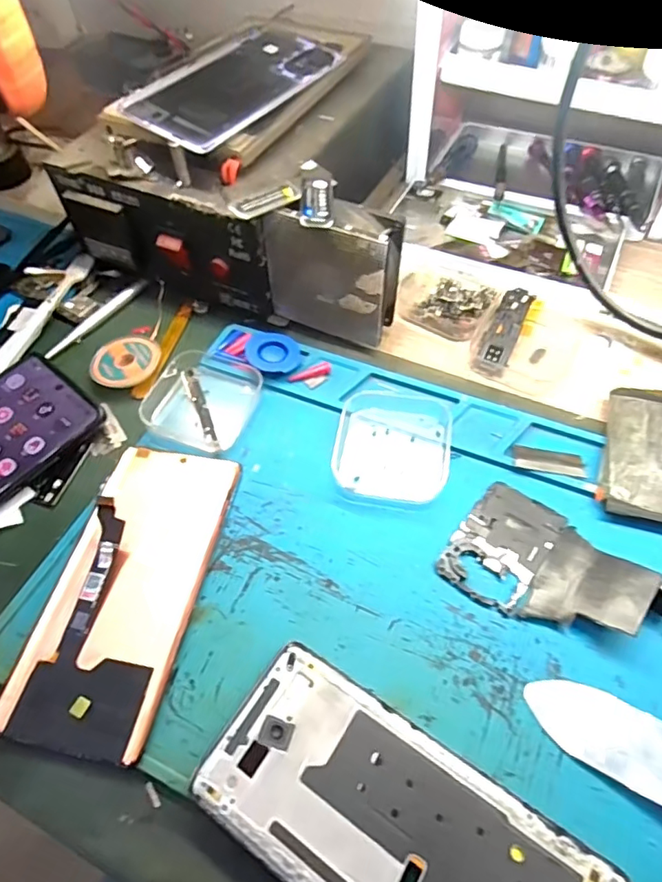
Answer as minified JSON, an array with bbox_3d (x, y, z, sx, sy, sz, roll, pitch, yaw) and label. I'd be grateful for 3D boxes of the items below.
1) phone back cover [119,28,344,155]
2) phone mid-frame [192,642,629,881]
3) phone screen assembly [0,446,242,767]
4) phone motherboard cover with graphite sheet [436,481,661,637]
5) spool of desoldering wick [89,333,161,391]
[{"bbox_3d":[-0.059,-0.235,0.352,0.071,0.006,0.157,29,61,11],"label":"phone back cover"},{"bbox_3d":[0.026,0.153,0.207,0.155,0.011,0.073,28,61,20],"label":"phone mid-frame"},{"bbox_3d":[-0.101,0.068,0.268,0.070,0.014,0.152,10,56,6],"label":"phone screen assembly"},{"bbox_3d":[0.107,0.061,0.264,0.088,0.014,0.065,31,62,21],"label":"phone motherboard cover with graphite sheet"},{"bbox_3d":[-0.135,-0.052,0.352,0.044,0.009,0.041,-1,56,2],"label":"spool of desoldering wick"}]

